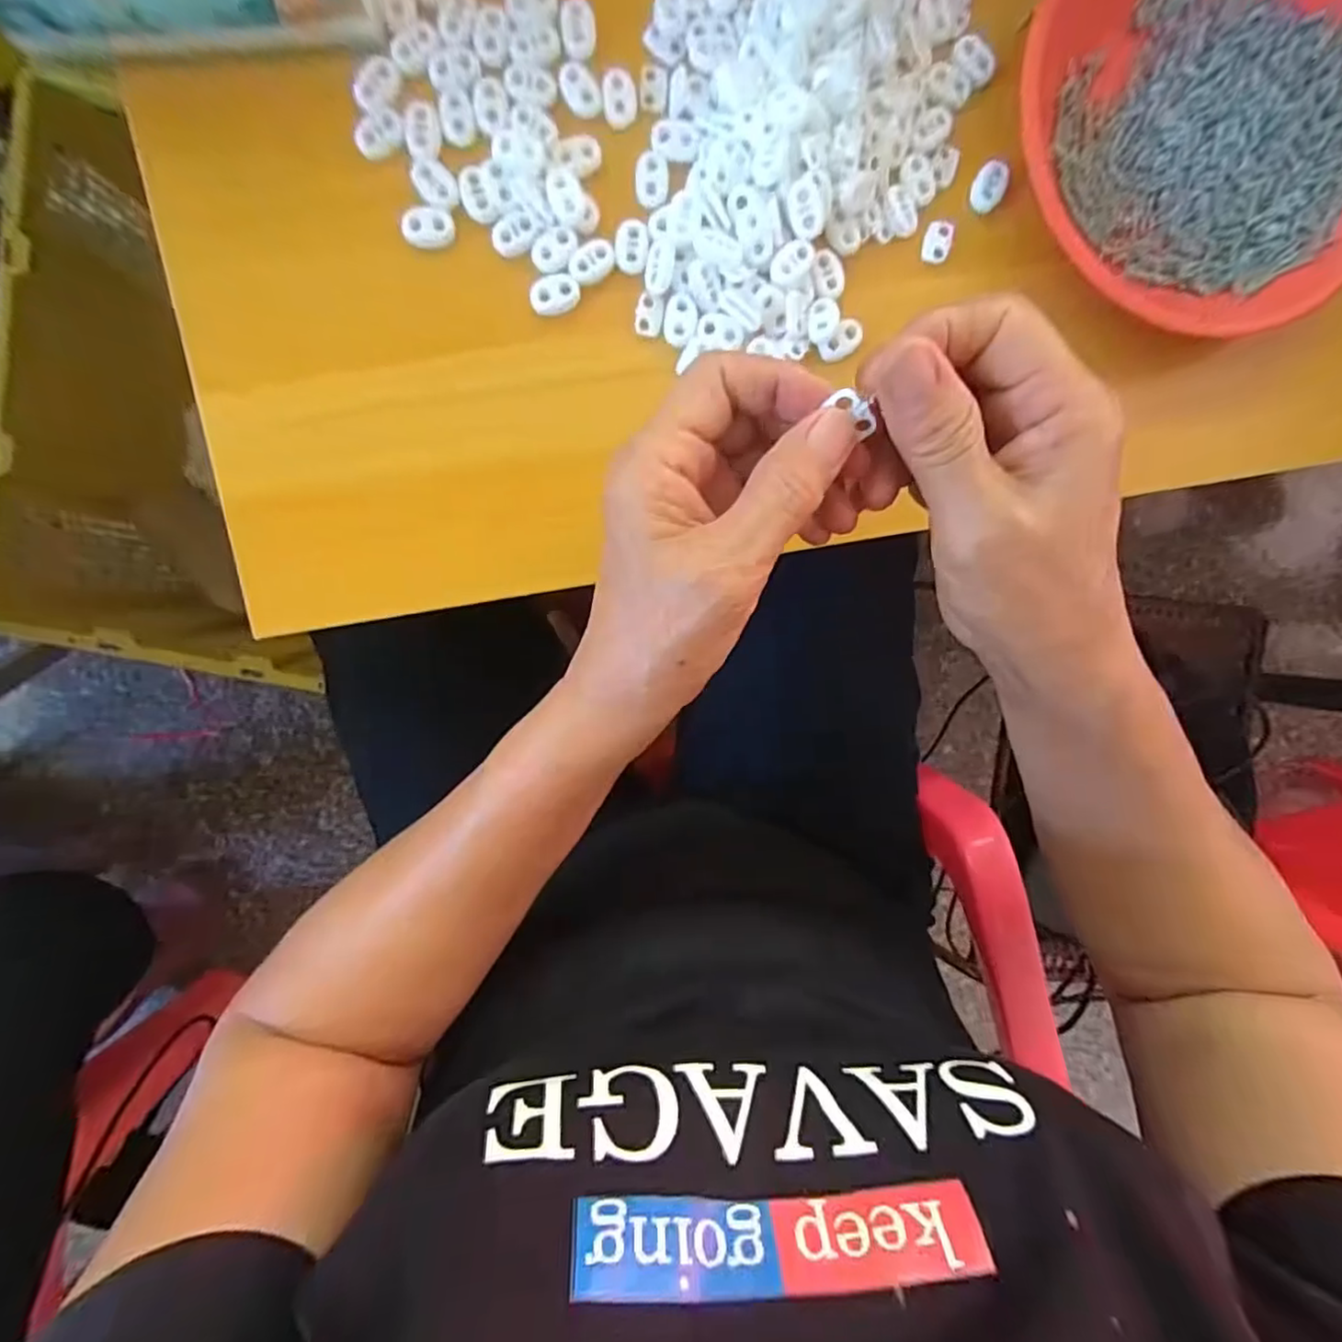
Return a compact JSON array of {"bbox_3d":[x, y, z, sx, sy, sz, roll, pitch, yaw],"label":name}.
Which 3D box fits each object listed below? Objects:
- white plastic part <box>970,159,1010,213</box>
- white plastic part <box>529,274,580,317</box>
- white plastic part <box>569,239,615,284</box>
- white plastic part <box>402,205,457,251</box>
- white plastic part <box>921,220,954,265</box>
[{"bbox_3d":[0.155,-0.235,0.297,0.016,0.008,0.019,36,91,-7],"label":"white plastic part"},{"bbox_3d":[-0.053,-0.173,0.283,0.022,0.005,0.015,-19,96,-4],"label":"white plastic part"},{"bbox_3d":[-0.036,-0.187,0.281,0.022,0.004,0.014,-44,97,-1],"label":"white plastic part"},{"bbox_3d":[-0.108,-0.198,0.275,0.022,0.009,0.014,-9,96,-5],"label":"white plastic part"},{"bbox_3d":[0.130,-0.208,0.298,0.013,0.004,0.019,11,94,-6],"label":"white plastic part"}]

